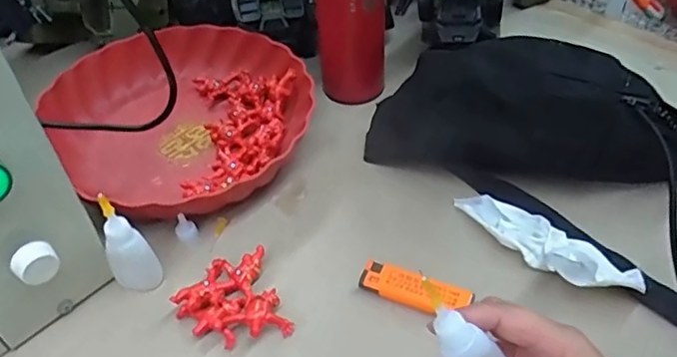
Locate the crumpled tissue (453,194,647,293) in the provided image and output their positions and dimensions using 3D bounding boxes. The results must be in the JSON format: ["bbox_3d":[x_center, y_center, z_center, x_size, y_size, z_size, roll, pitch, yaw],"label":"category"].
[{"bbox_3d":[0.151,0.049,0.434,0.143,0.031,0.042,31,54,30],"label":"crumpled tissue"}]

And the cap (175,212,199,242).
[{"bbox_3d":[-0.123,0.039,0.464,0.017,0.017,0.017,-2,44,2],"label":"cap"}]

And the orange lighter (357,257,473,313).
[{"bbox_3d":[0.054,0.079,0.414,0.079,0.012,0.022,17,48,20],"label":"orange lighter"}]

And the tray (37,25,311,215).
[{"bbox_3d":[-0.147,-0.058,0.540,0.237,0.054,0.232,18,48,21],"label":"tray"}]

